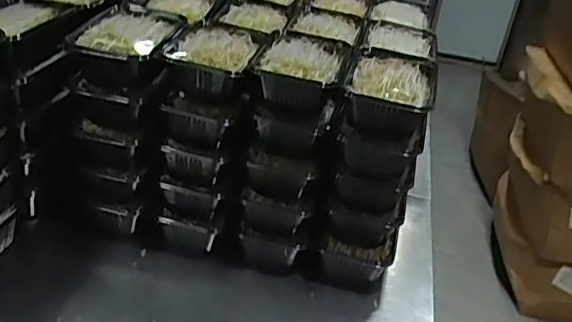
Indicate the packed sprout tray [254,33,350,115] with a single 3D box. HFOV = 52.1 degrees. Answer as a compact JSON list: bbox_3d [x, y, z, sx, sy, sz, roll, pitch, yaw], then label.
[{"bbox_3d":[0.023,-0.129,0.831,0.123,0.056,0.177,10,30,5],"label":"packed sprout tray"}]

